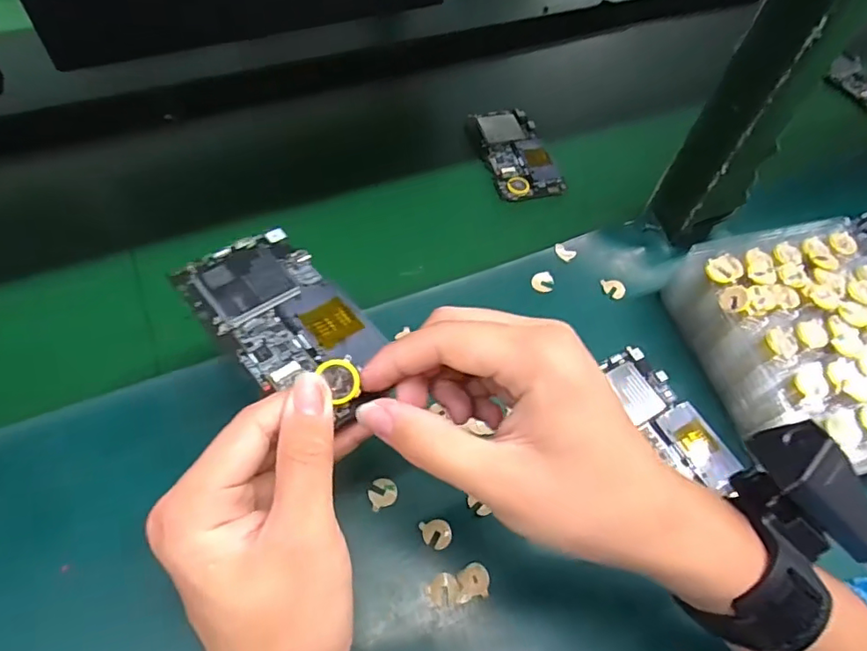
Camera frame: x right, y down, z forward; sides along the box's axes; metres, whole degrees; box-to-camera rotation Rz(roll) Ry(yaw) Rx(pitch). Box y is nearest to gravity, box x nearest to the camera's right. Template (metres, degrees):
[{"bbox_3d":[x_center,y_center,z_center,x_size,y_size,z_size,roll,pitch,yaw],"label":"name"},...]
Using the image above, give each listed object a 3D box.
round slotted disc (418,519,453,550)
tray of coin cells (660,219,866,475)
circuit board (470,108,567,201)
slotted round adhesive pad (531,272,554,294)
[{"bbox_3d":[0.002,0.127,0.333,0.018,0.004,0.017,2,56,-3],"label":"round slotted disc"},{"bbox_3d":[0.273,0.015,0.387,0.145,0.065,0.171,-13,58,-13],"label":"tray of coin cells"},{"bbox_3d":[0.081,-0.172,0.540,0.065,0.009,0.124,-8,57,-10],"label":"circuit board"},{"bbox_3d":[0.089,-0.034,0.441,0.017,0.008,0.016,2,56,-3],"label":"slotted round adhesive pad"}]

